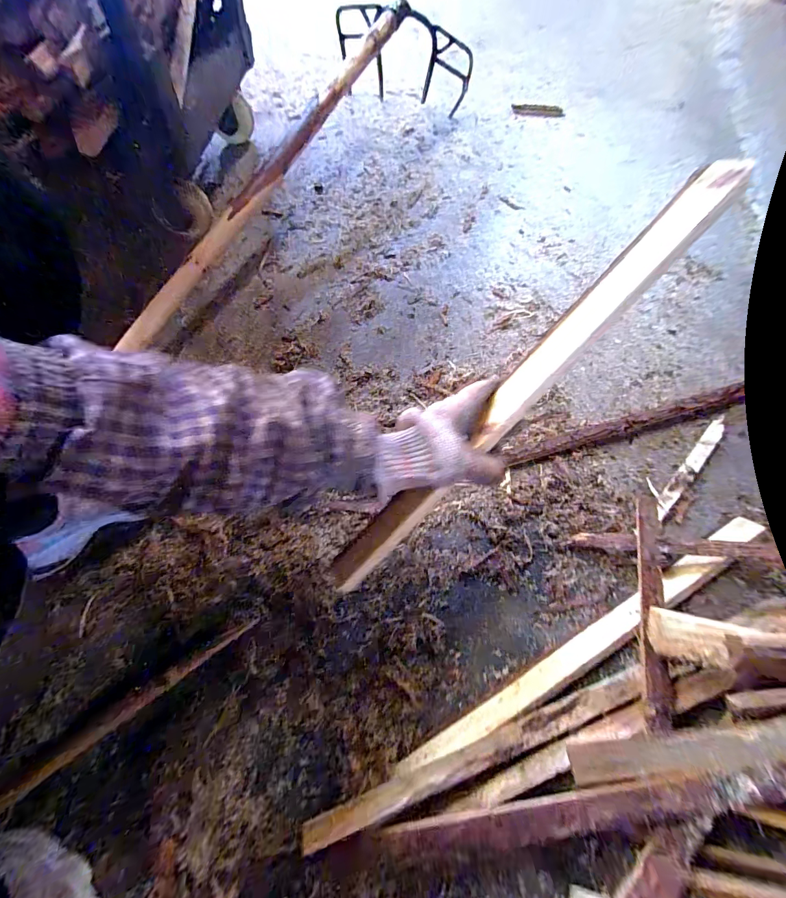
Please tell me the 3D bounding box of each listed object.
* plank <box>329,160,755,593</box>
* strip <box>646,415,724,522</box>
[{"bbox_3d":[0.114,-0.053,0.329,0.489,0.014,0.032,-48,65,5],"label":"plank"},{"bbox_3d":[0.360,0.017,0.455,0.169,0.010,0.033,-41,70,-16],"label":"strip"}]

